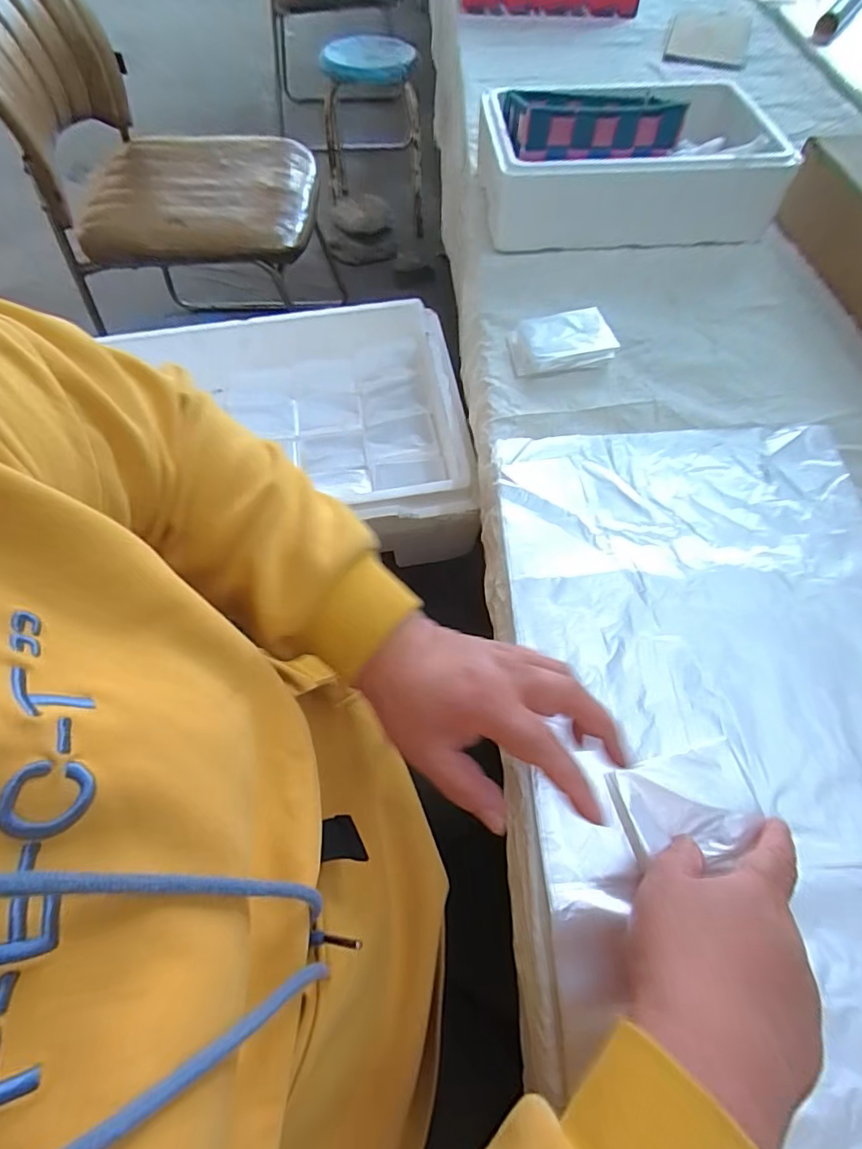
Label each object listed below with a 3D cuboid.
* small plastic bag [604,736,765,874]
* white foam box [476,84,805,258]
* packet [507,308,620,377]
[{"bbox_3d":[0.162,0.144,0.325,0.087,0.008,0.059,-13,63,-6],"label":"small plastic bag"},{"bbox_3d":[0.217,-0.458,0.583,0.300,0.098,0.157,-2,62,0],"label":"white foam box"},{"bbox_3d":[0.129,-0.233,0.520,0.095,0.023,0.064,-5,62,-2],"label":"packet"}]

